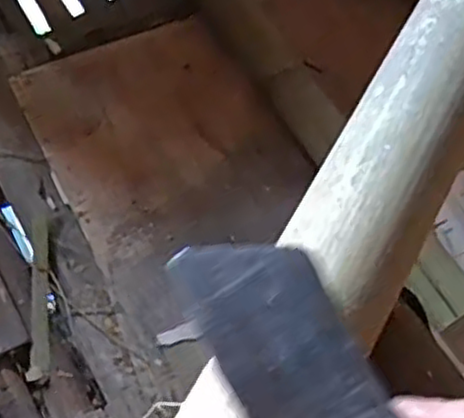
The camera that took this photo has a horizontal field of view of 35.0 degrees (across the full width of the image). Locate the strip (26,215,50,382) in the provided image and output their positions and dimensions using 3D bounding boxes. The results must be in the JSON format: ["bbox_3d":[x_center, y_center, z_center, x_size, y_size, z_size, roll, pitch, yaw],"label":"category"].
[{"bbox_3d":[-0.258,0.113,0.992,0.026,0.015,0.223,-1,62,-6],"label":"strip"}]

